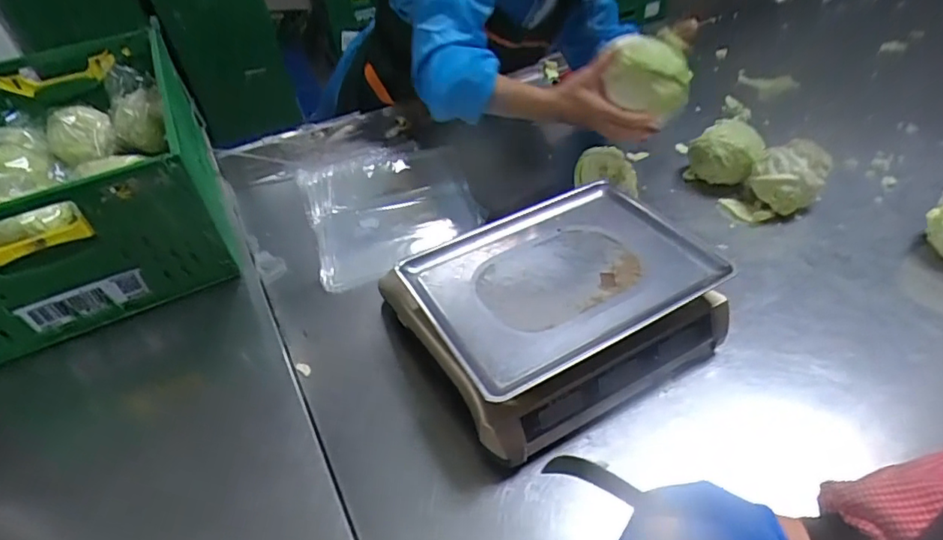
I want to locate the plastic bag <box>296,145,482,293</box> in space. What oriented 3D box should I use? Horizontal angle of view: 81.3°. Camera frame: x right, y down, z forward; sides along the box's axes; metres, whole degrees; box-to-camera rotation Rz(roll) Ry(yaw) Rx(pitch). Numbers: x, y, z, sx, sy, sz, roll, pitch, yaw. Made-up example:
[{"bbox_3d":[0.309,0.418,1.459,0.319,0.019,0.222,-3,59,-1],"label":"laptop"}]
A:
[{"bbox_3d":[-0.152,-0.136,1.013,0.300,0.036,0.383,-17,43,-11],"label":"plastic bag"}]

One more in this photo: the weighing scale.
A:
[{"bbox_3d":[0.106,0.059,0.688,0.331,0.144,0.247,-22,45,-17],"label":"weighing scale"}]

